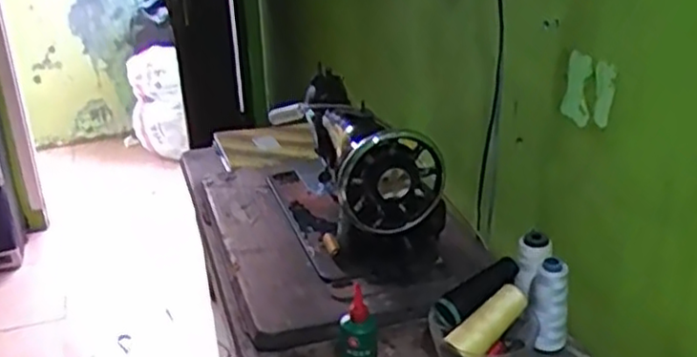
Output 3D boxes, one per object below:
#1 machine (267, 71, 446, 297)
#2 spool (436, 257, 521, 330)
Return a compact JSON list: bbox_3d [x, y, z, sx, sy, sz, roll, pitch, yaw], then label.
[{"bbox_3d":[-0.009,-0.026,1.085,0.162,0.200,0.383,-11,26,-18],"label":"machine"},{"bbox_3d":[0.156,0.133,0.860,0.118,0.033,0.035,-20,30,-33],"label":"spool"}]

